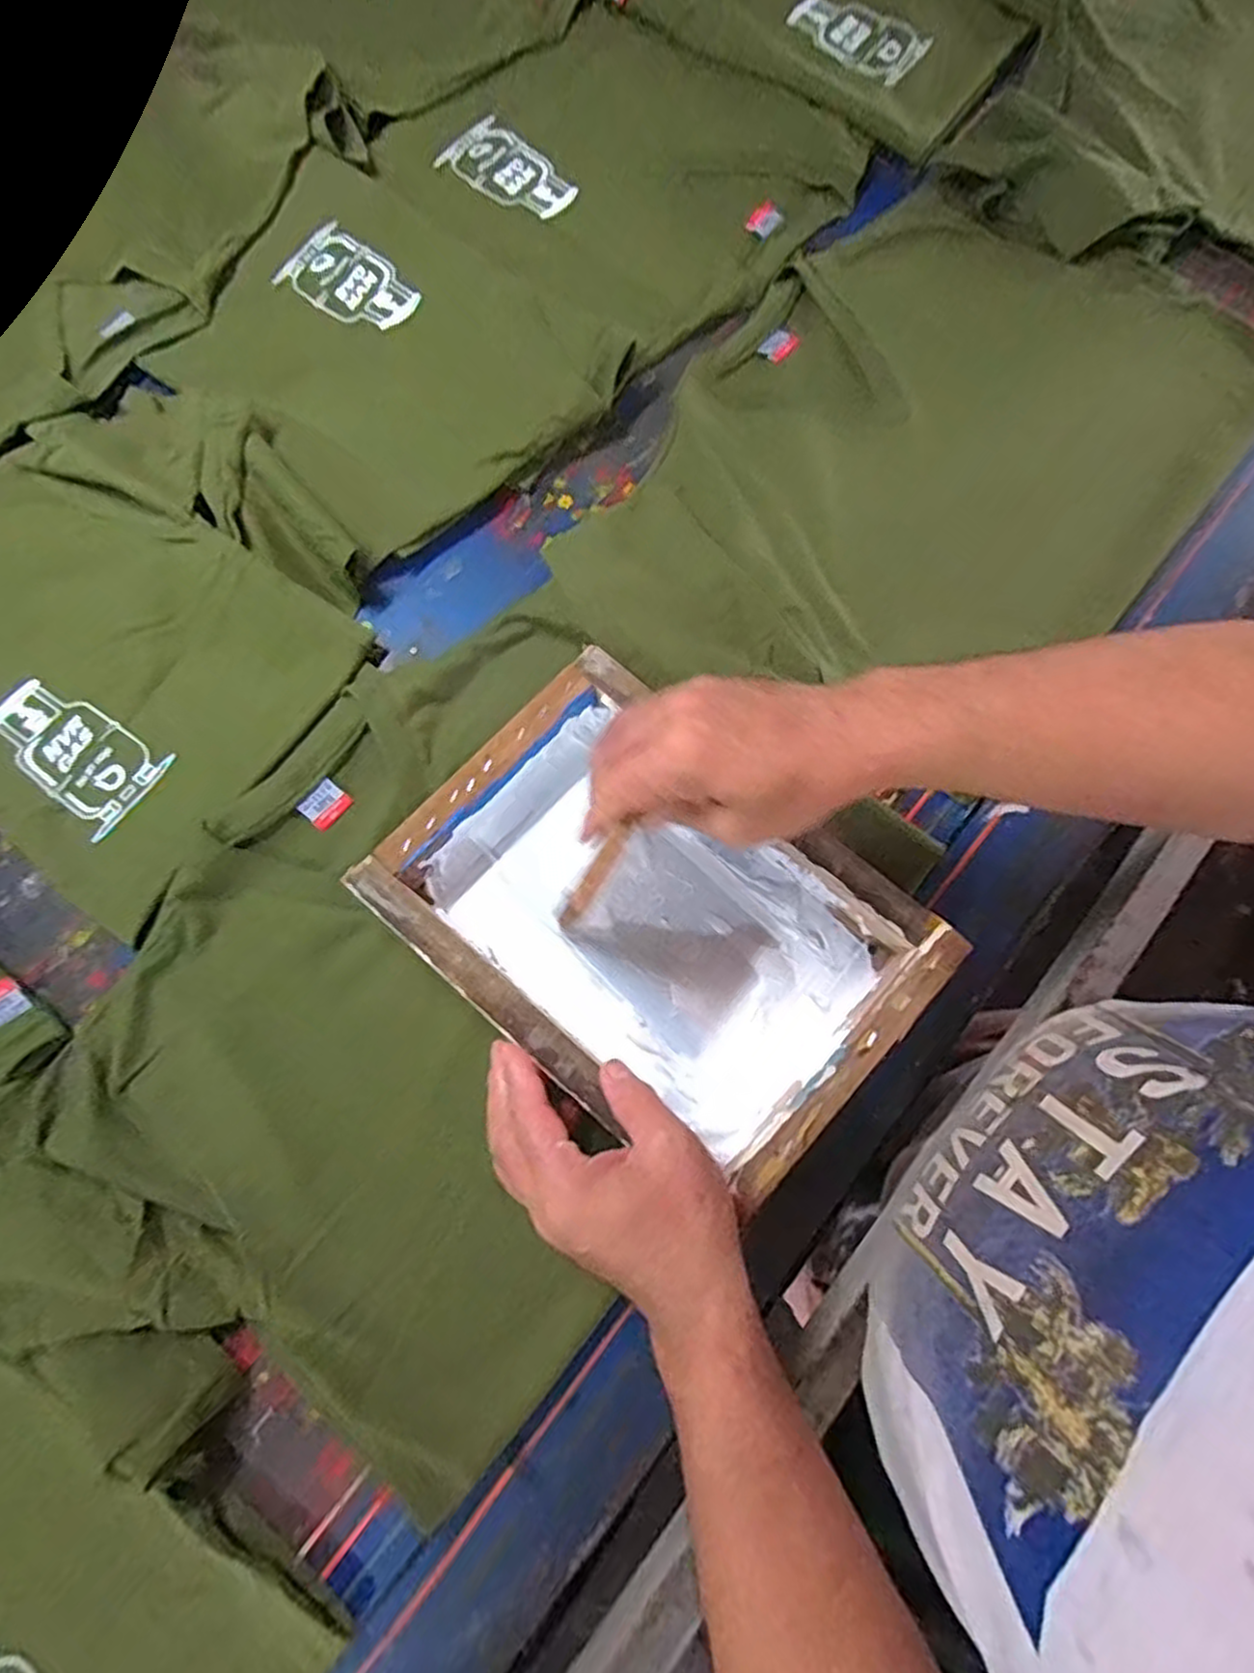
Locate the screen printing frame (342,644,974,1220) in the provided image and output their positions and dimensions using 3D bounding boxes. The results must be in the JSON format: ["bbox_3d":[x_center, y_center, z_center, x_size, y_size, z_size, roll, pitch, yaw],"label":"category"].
[{"bbox_3d":[0.016,0.053,0.476,0.302,0.048,0.215,40,78,10],"label":"screen printing frame"}]

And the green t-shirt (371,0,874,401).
[{"bbox_3d":[-0.003,-0.579,0.659,0.330,0.031,0.369,-38,76,-11],"label":"green t-shirt"}]

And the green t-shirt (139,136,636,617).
[{"bbox_3d":[-0.224,-0.385,0.587,0.319,0.036,0.354,-40,79,-10],"label":"green t-shirt"}]

